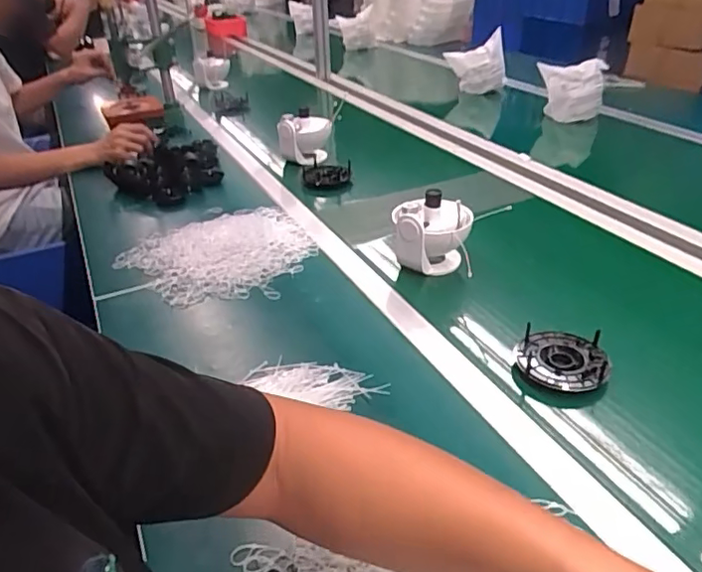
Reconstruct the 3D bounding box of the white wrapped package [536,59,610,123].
[{"bbox_3d":[0.563,-0.499,1.464,0.163,0.155,0.050,1,25,15],"label":"white wrapped package"}]

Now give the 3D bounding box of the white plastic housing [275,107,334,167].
[{"bbox_3d":[-0.102,-0.327,1.278,0.115,0.114,0.061,-18,36,-22],"label":"white plastic housing"}]

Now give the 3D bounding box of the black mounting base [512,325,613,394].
[{"bbox_3d":[0.241,0.082,0.658,0.099,0.023,0.092,11,35,19],"label":"black mounting base"}]

